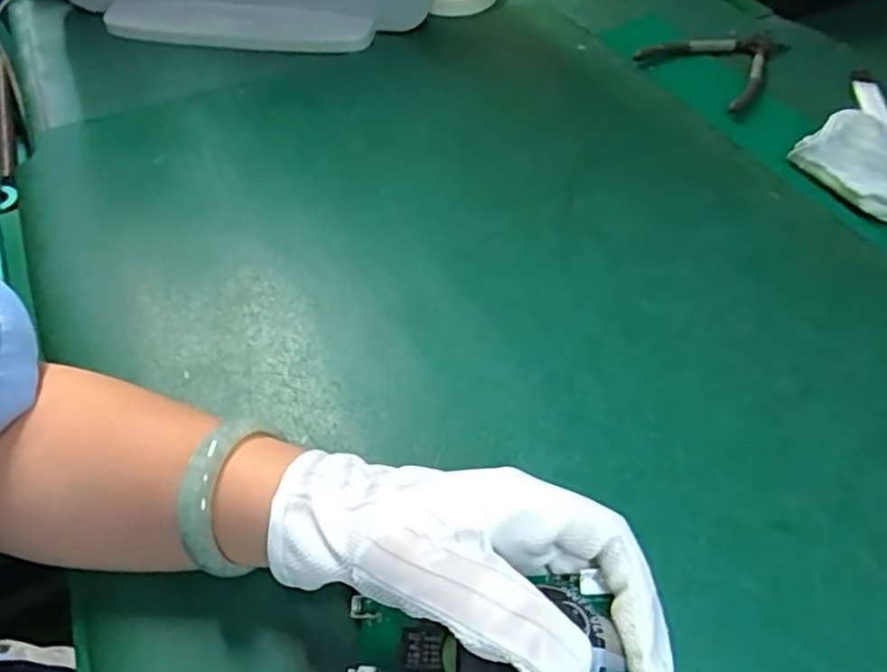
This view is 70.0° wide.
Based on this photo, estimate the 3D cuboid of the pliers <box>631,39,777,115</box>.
[{"bbox_3d":[0.251,-0.250,0.572,0.119,0.013,0.107,-33,60,-23],"label":"pliers"}]

